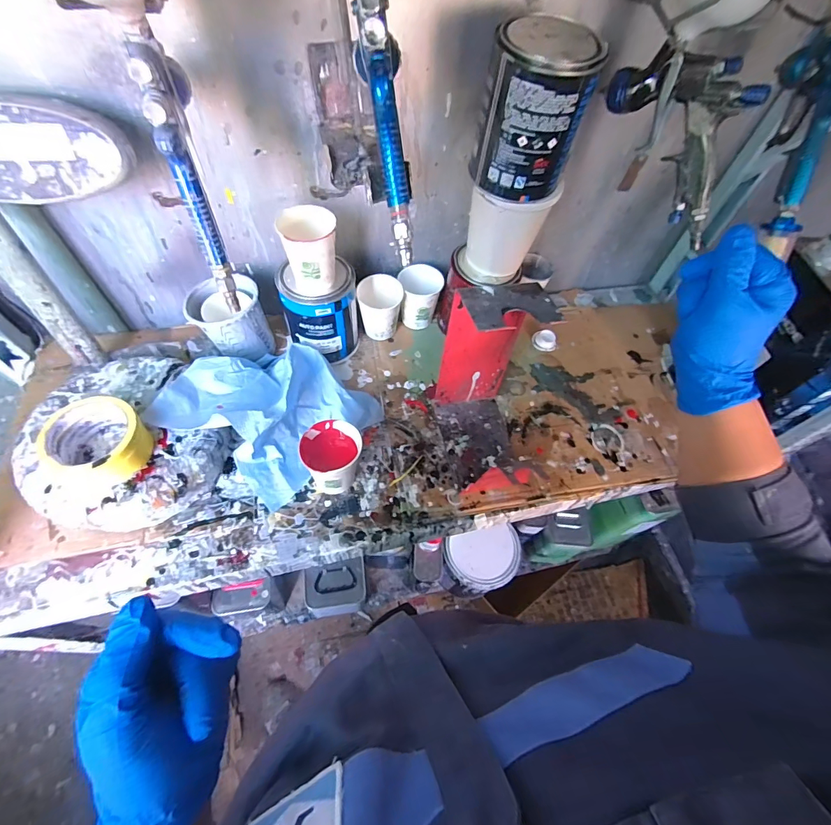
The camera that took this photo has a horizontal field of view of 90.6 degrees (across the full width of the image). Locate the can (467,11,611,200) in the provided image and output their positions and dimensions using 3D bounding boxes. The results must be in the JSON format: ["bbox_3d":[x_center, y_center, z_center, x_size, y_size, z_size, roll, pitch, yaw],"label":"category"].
[{"bbox_3d":[0.121,-0.313,0.437,0.104,0.132,0.087,17,59,5],"label":"can"}]

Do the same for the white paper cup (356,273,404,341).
[{"bbox_3d":[-0.056,-0.169,0.661,0.069,0.089,0.062,0,59,-5],"label":"white paper cup"}]

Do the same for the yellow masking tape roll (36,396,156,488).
[{"bbox_3d":[-0.355,0.034,0.458,0.099,0.042,0.098,2,59,-4],"label":"yellow masking tape roll"}]

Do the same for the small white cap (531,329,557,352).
[{"bbox_3d":[0.225,-0.126,0.711,0.042,0.022,0.033,25,60,10],"label":"small white cap"}]

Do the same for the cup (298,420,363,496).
[{"bbox_3d":[-0.104,0.058,0.522,0.070,0.085,0.072,2,59,-4],"label":"cup"}]

